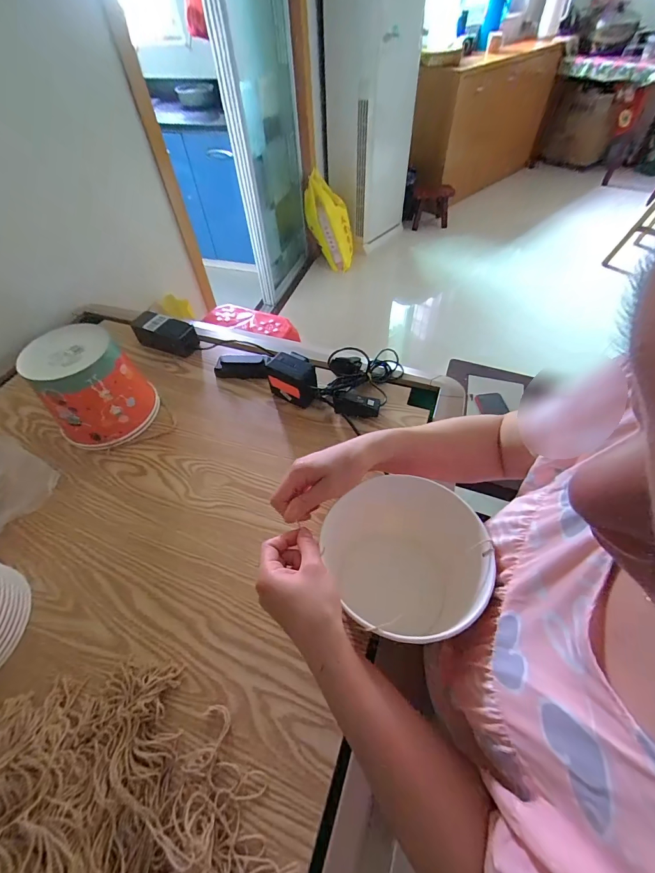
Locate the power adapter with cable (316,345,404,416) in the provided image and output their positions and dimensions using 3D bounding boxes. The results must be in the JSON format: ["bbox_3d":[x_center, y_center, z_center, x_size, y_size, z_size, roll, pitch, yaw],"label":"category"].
[{"bbox_3d":[0.062,-0.110,0.647,0.114,0.062,0.160,20,56,17],"label":"power adapter with cable"}]

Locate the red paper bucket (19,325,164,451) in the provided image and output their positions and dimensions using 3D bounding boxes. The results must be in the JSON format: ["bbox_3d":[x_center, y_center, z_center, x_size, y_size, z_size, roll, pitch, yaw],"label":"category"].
[{"bbox_3d":[-0.375,-0.077,0.593,0.139,0.143,0.130,-1,52,2],"label":"red paper bucket"}]

